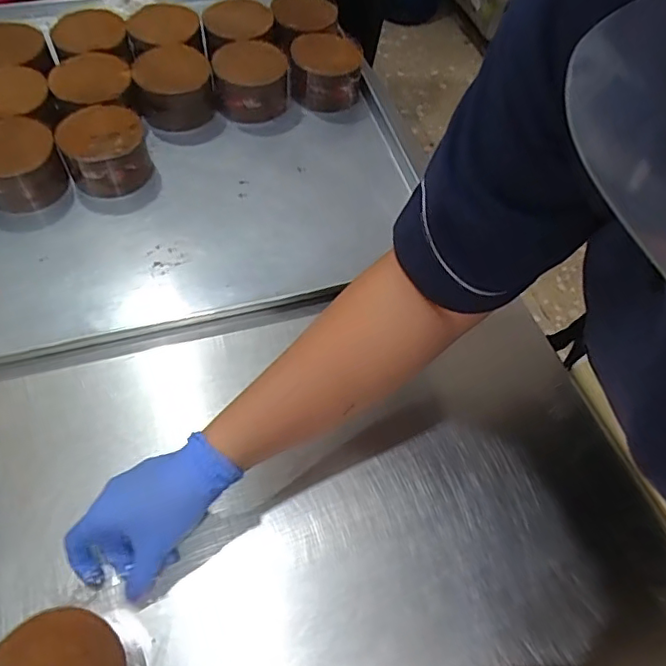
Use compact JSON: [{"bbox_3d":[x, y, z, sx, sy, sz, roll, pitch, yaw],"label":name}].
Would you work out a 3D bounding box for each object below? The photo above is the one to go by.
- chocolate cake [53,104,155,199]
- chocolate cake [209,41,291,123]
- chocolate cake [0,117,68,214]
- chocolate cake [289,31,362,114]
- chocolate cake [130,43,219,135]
[{"bbox_3d":[-0.272,-0.220,0.675,0.096,0.063,0.096,-14,60,-13],"label":"chocolate cake"},{"bbox_3d":[-0.109,-0.340,0.761,0.100,0.067,0.097,-4,59,-7],"label":"chocolate cake"},{"bbox_3d":[-0.364,-0.193,0.650,0.095,0.071,0.092,-22,62,-17],"label":"chocolate cake"},{"bbox_3d":[-0.010,-0.367,0.783,0.097,0.068,0.104,2,58,-3],"label":"chocolate cake"},{"bbox_3d":[-0.206,-0.323,0.744,0.100,0.064,0.098,-8,59,-9],"label":"chocolate cake"}]

